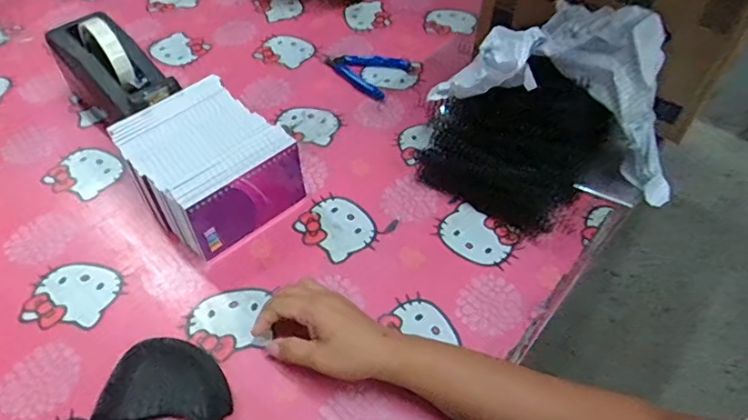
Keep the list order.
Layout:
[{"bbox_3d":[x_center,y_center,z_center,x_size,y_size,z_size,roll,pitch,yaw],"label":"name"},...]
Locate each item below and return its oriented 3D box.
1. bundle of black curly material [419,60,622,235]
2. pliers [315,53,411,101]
[{"bbox_3d":[0.152,-0.082,0.591,0.174,0.116,0.143,31,57,21],"label":"bundle of black curly material"},{"bbox_3d":[-0.022,-0.203,0.757,0.129,0.012,0.082,29,56,20],"label":"pliers"}]

